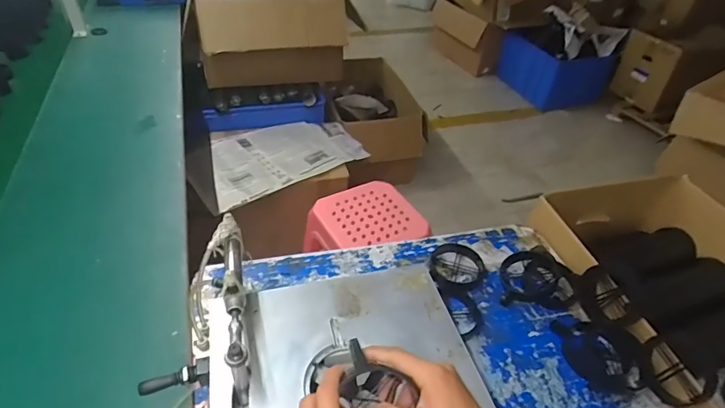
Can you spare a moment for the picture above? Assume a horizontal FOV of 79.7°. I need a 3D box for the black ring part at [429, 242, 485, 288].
[{"bbox_3d":[0.177,0.109,0.808,0.099,0.011,0.101,3,41,-3],"label":"black ring part"}]

